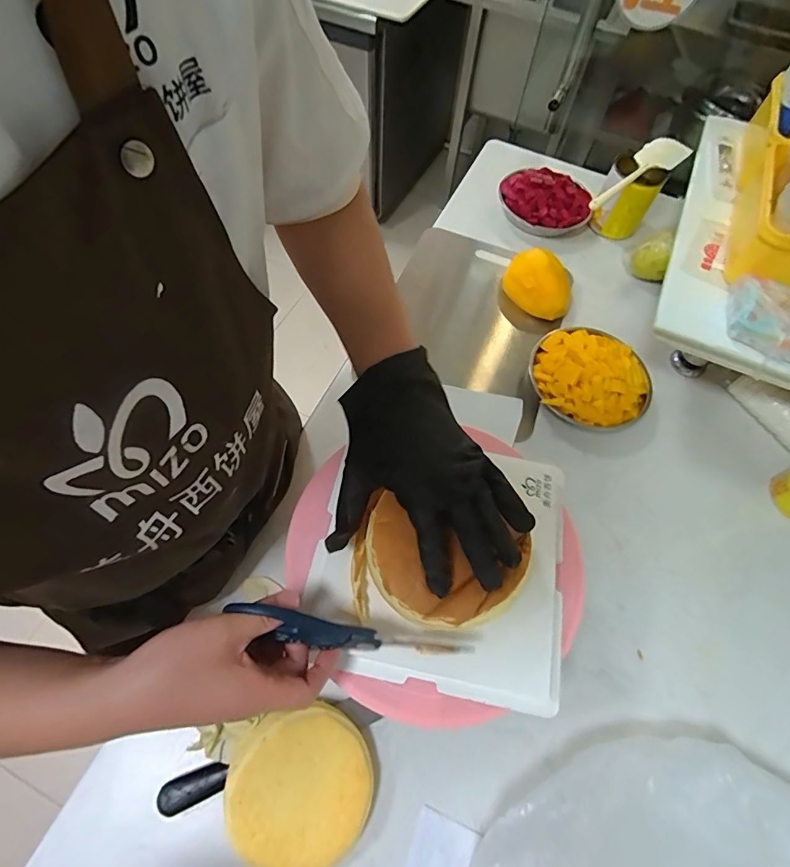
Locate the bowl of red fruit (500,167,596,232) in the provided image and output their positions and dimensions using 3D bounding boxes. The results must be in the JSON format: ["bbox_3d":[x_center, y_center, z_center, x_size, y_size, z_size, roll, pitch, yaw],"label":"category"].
[{"bbox_3d":[0.303,-0.460,0.880,0.161,0.062,0.155,1,63,-2],"label":"bowl of red fruit"}]

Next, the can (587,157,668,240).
[{"bbox_3d":[0.440,-0.444,0.855,0.100,0.113,0.093,22,64,8],"label":"can"}]

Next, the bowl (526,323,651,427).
[{"bbox_3d":[0.299,-0.090,0.690,0.175,0.078,0.171,1,63,-2],"label":"bowl"}]

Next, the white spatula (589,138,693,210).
[{"bbox_3d":[0.461,-0.480,0.822,0.222,0.044,0.070,-41,69,-19],"label":"white spatula"}]

